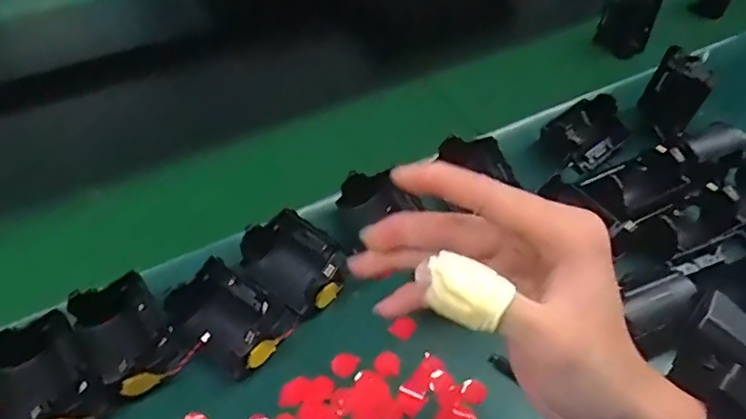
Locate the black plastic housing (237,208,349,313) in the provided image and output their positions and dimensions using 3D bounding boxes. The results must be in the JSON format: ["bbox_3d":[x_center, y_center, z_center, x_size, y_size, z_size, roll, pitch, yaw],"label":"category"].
[{"bbox_3d":[-0.054,0.037,0.423,0.073,0.034,0.056,28,51,25],"label":"black plastic housing"}]

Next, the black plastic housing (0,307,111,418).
[{"bbox_3d":[-0.198,0.102,0.358,0.054,0.038,0.073,-30,52,-26],"label":"black plastic housing"}]

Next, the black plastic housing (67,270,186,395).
[{"bbox_3d":[-0.154,0.079,0.378,0.047,0.039,0.075,-30,52,-27],"label":"black plastic housing"}]

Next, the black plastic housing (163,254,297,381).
[{"bbox_3d":[-0.091,0.068,0.390,0.072,0.039,0.057,31,53,28],"label":"black plastic housing"}]

